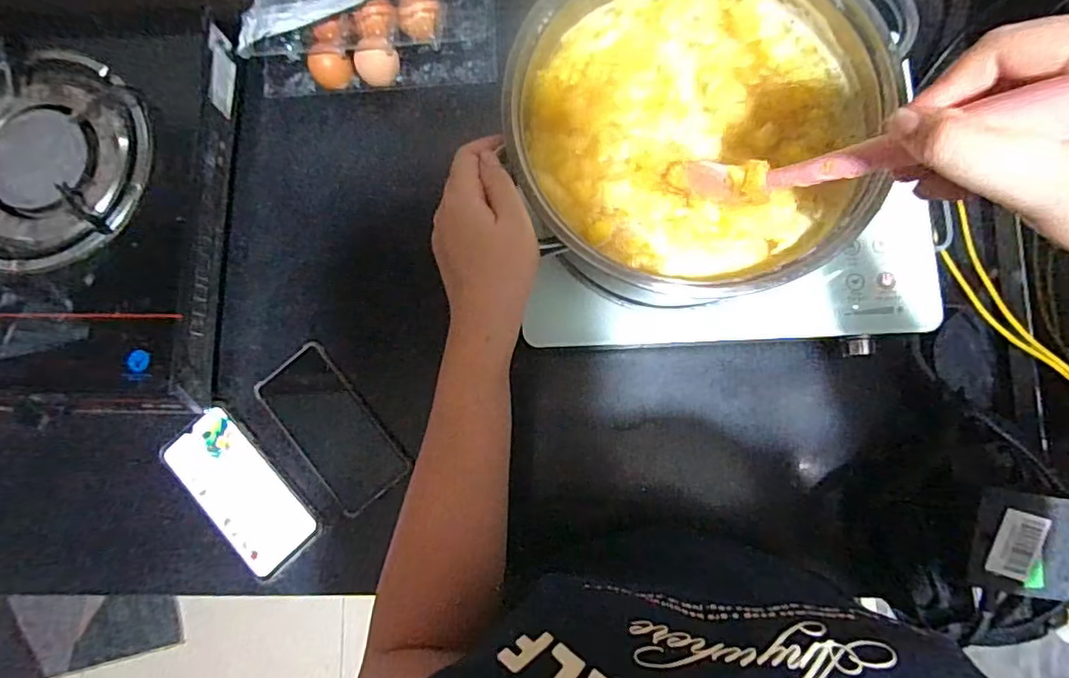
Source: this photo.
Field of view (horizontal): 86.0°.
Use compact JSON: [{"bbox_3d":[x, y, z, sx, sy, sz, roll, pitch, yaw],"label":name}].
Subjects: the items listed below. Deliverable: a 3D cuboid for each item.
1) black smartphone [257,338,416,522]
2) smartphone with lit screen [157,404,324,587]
[{"bbox_3d":[-0.196,0.086,0.549,0.078,0.010,0.159,-38,82,-3],"label":"black smartphone"},{"bbox_3d":[-0.280,0.144,0.547,0.078,0.013,0.165,-43,82,-3],"label":"smartphone with lit screen"}]

